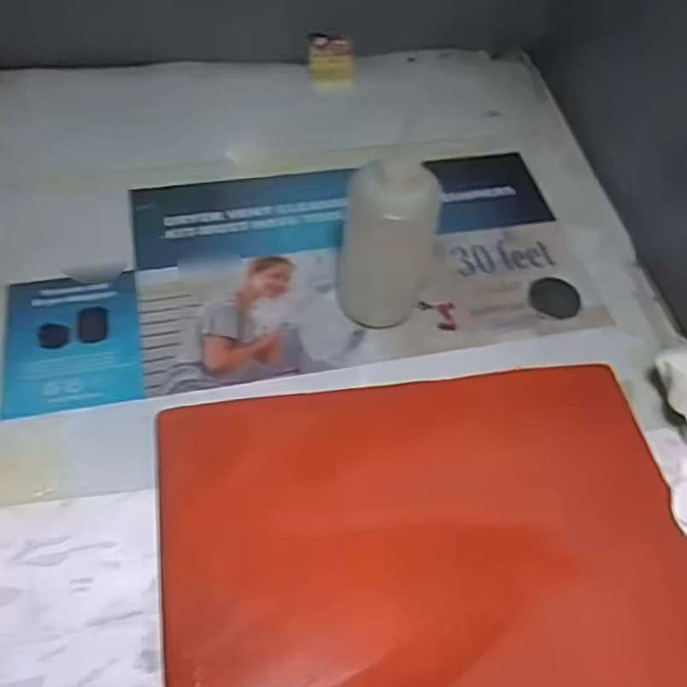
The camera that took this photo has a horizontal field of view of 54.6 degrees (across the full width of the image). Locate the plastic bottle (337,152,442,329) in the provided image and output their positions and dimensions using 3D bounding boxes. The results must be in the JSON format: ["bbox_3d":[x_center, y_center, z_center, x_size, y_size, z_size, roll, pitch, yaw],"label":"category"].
[{"bbox_3d":[0.039,-0.090,0.558,0.074,0.160,0.066,13,55,4],"label":"plastic bottle"}]

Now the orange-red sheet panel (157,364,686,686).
[{"bbox_3d":[0.066,0.147,0.478,0.375,0.012,0.273,-6,56,-8],"label":"orange-red sheet panel"}]

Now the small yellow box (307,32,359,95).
[{"bbox_3d":[-0.015,-0.347,0.820,0.060,0.050,0.052,-2,55,-6],"label":"small yellow box"}]

